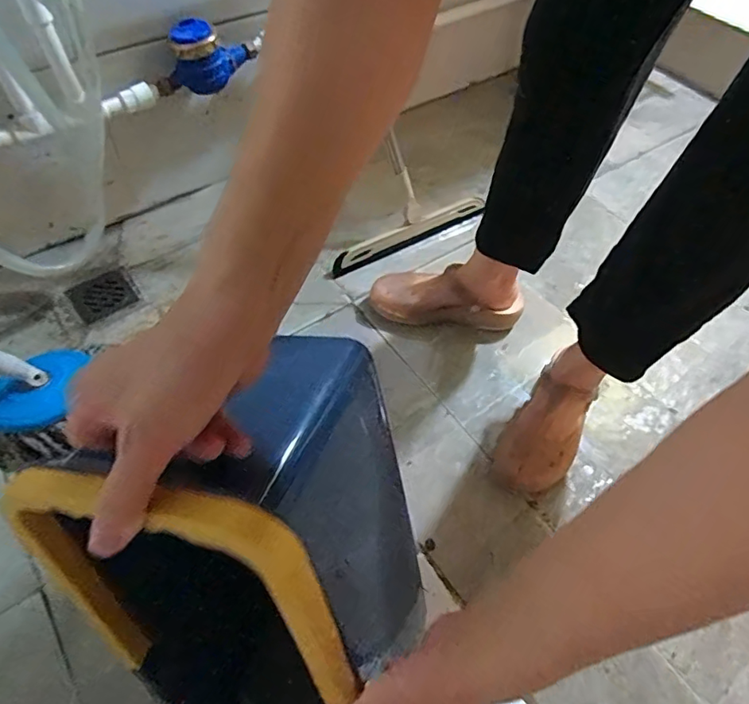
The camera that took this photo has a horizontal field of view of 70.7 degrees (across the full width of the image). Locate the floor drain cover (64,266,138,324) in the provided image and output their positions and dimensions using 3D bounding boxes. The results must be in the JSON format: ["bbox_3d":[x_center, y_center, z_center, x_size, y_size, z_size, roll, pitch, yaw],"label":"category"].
[{"bbox_3d":[-0.497,-0.103,0.965,0.102,0.013,0.097,-34,63,-23],"label":"floor drain cover"}]

